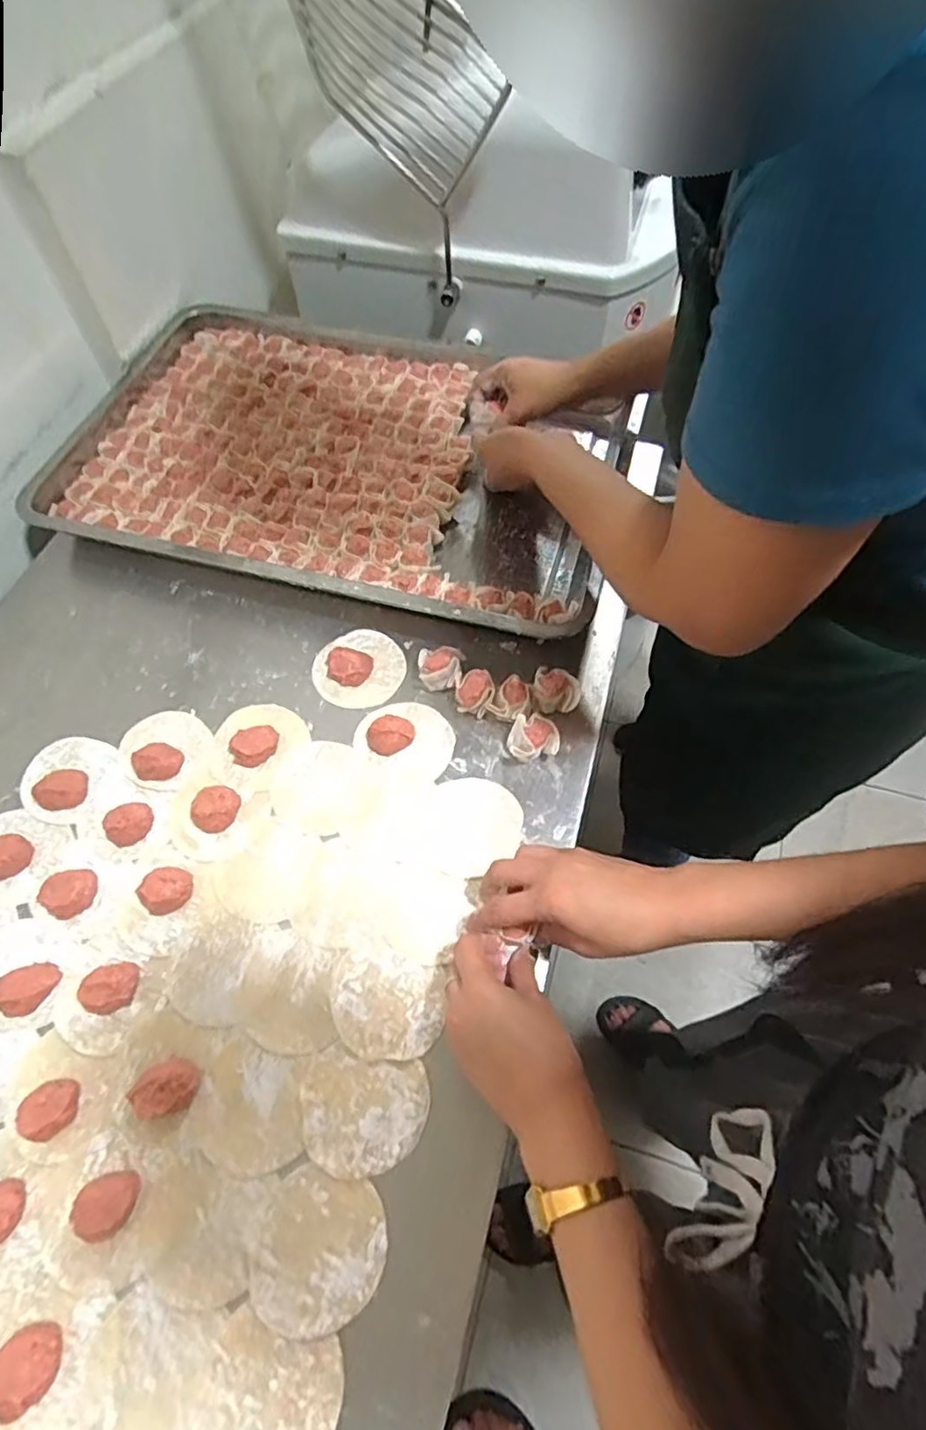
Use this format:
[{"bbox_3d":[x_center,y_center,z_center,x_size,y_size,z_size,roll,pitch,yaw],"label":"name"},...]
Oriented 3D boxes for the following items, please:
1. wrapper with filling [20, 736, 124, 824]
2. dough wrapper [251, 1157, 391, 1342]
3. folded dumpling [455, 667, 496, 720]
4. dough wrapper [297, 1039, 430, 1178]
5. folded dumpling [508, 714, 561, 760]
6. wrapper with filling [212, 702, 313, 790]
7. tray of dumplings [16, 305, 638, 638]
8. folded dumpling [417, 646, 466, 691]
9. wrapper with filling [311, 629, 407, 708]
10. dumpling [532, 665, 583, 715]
[{"bbox_3d":[-0.338,0.048,0.538,0.075,0.016,0.076,32,66,18],"label":"wrapper with filling"},{"bbox_3d":[-0.088,0.324,0.385,0.078,0.004,0.077,-1,60,1],"label":"dough wrapper"},{"bbox_3d":[0.011,-0.018,0.555,0.033,0.035,0.031,6,60,5],"label":"folded dumpling"},{"bbox_3d":[-0.067,0.262,0.419,0.083,0.004,0.069,10,61,7],"label":"dough wrapper"},{"bbox_3d":[0.059,0.022,0.534,0.041,0.030,0.036,3,60,3],"label":"folded dumpling"},{"bbox_3d":[-0.180,0.018,0.550,0.075,0.016,0.072,30,65,17],"label":"wrapper with filling"},{"bbox_3d":[-0.143,-0.285,0.704,0.599,0.055,0.390,14,61,9],"label":"tray of dumplings"},{"bbox_3d":[-0.020,-0.041,0.571,0.039,0.028,0.033,4,60,3],"label":"folded dumpling"},{"bbox_3d":[-0.098,-0.049,0.585,0.083,0.020,0.082,-1,60,1],"label":"wrapper with filling"},{"bbox_3d":[0.082,-0.021,0.555,0.041,0.032,0.034,13,61,9],"label":"dumpling"}]

